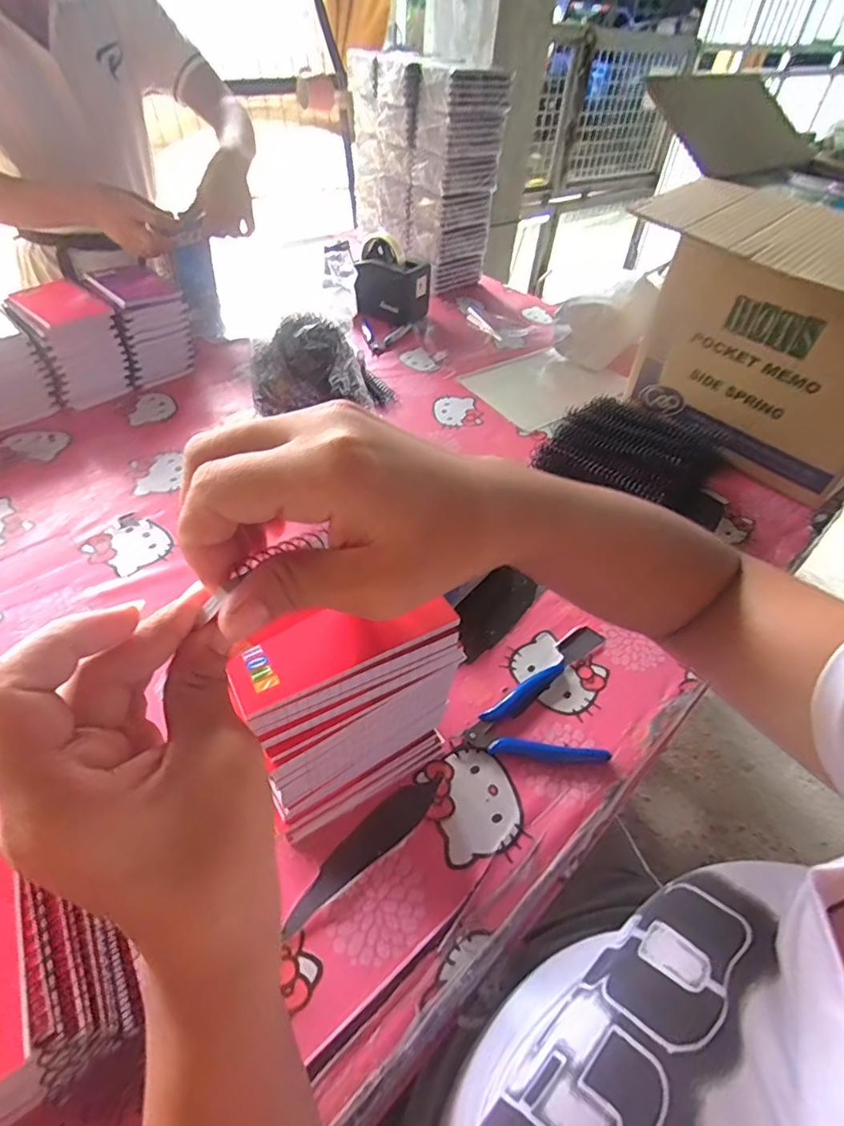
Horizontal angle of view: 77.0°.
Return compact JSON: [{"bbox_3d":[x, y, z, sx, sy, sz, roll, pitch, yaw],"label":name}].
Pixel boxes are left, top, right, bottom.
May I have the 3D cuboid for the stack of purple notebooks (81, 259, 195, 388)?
[{"bbox_3d":[-0.405,-0.349,0.782,0.103,0.111,0.141,-22,53,-24],"label":"stack of purple notebooks"}]

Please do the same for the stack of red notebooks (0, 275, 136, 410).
[{"bbox_3d":[-0.479,-0.301,0.728,0.102,0.117,0.121,-31,57,-30],"label":"stack of red notebooks"}]

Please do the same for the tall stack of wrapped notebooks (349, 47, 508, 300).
[{"bbox_3d":[0.002,-0.767,1.057,0.155,0.336,0.301,-27,55,-26],"label":"tall stack of wrapped notebooks"}]

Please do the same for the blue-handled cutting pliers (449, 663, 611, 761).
[{"bbox_3d":[0.081,0.128,0.435,0.114,0.012,0.085,-6,48,-11],"label":"blue-handled cutting pliers"}]

